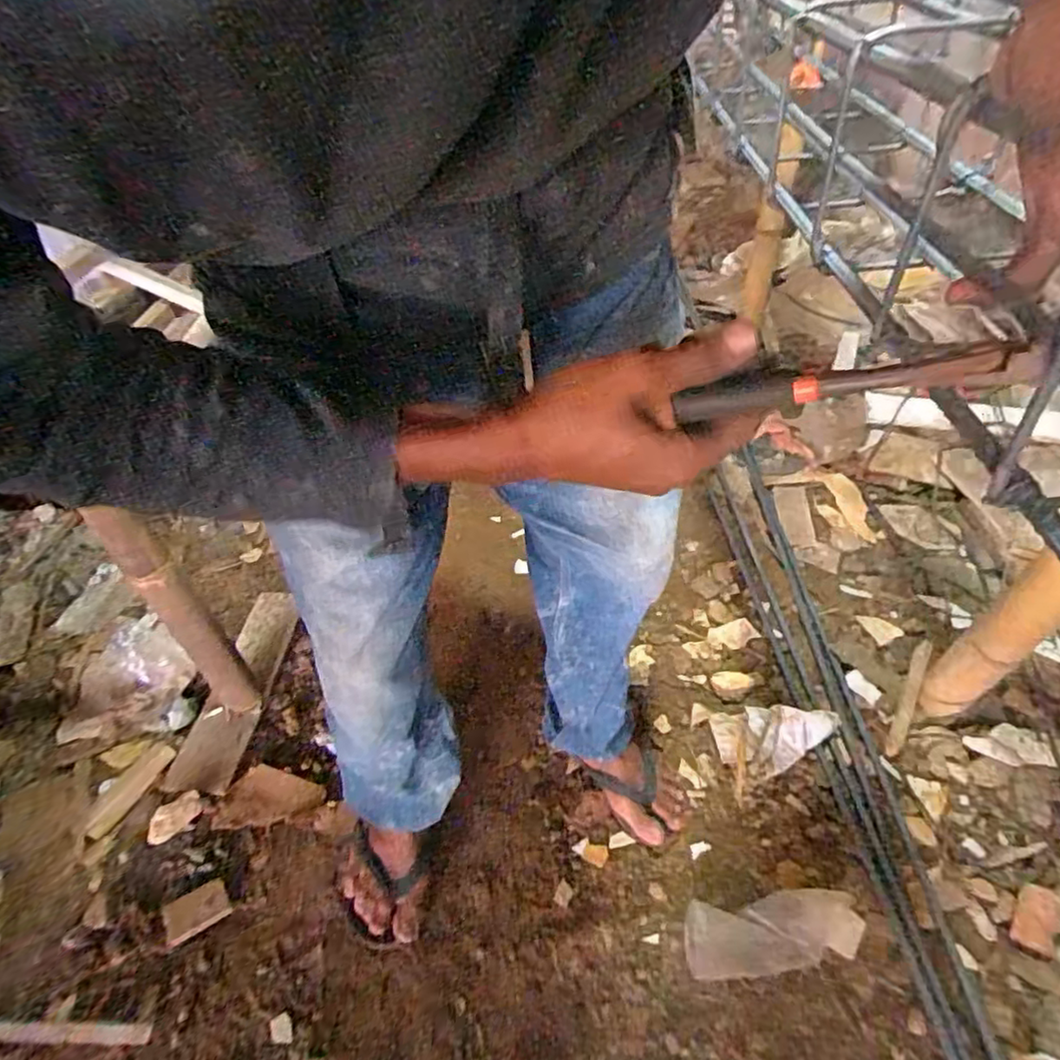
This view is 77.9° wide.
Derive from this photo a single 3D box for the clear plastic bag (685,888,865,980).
[{"bbox_3d":[0.315,0.520,0.852,0.231,0.015,0.088,-1,43,-6],"label":"clear plastic bag"}]

